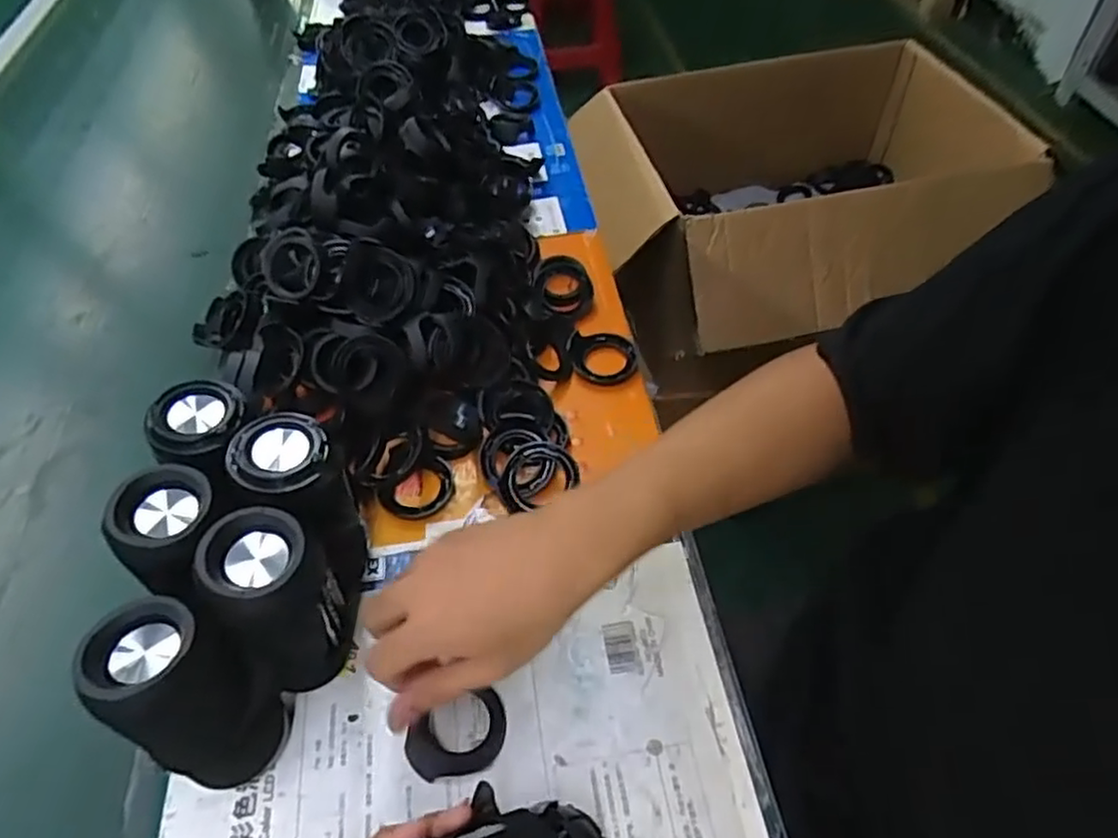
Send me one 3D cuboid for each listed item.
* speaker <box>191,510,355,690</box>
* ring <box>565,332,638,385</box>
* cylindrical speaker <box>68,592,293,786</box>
[{"bbox_3d":[-0.167,0.116,0.424,0.058,0.138,0.059,-1,52,1],"label":"speaker"},{"bbox_3d":[0.041,-0.062,0.641,0.064,0.015,0.057,3,53,4],"label":"ring"},{"bbox_3d":[-0.202,0.163,0.398,0.065,0.150,0.069,1,52,3],"label":"cylindrical speaker"}]

